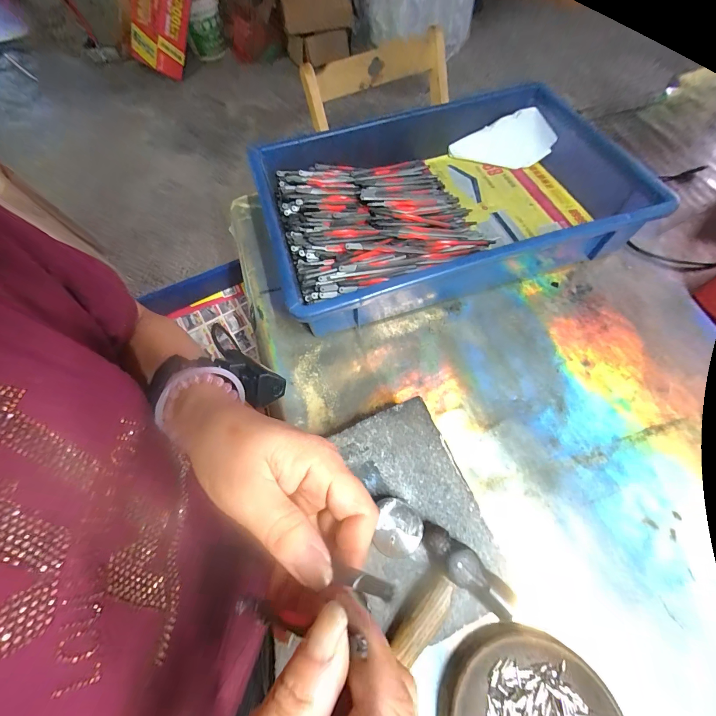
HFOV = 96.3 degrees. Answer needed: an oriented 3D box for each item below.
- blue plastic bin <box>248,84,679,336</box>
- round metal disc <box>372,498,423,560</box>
[{"bbox_3d":[0.103,-0.206,0.419,0.436,0.080,0.292,-17,63,-5],"label":"blue plastic bin"},{"bbox_3d":[0.027,0.118,0.221,0.031,0.021,0.033,-1,63,3],"label":"round metal disc"}]

